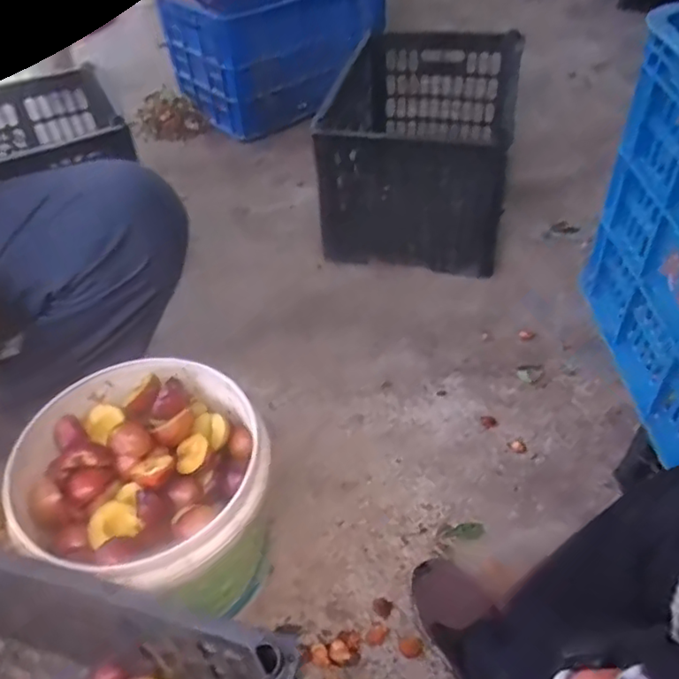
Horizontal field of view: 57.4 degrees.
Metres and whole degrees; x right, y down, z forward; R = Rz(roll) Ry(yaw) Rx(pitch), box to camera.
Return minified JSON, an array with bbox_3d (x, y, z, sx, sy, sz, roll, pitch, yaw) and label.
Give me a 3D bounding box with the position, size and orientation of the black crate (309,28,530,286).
[{"bbox_3d":[0.179,-0.390,1.291,0.344,0.308,0.470,11,47,13],"label":"black crate"}]

